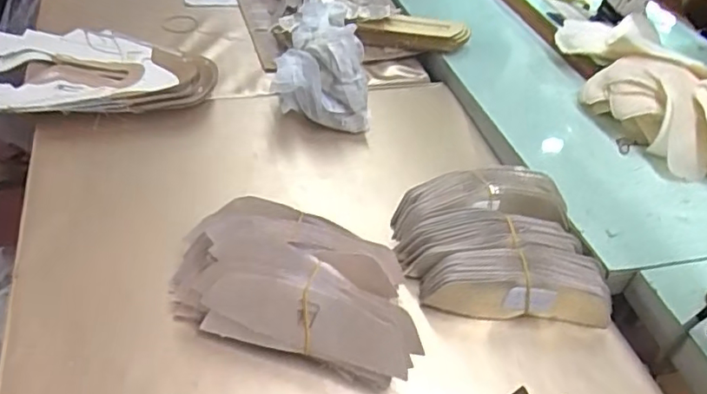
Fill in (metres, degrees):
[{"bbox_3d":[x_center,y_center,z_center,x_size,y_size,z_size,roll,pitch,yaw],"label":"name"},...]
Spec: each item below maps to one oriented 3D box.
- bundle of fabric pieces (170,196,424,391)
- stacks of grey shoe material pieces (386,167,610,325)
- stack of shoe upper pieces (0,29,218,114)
[{"bbox_3d":[-0.046,0.069,0.508,0.216,0.070,0.127,13,41,9],"label":"bundle of fabric pieces"},{"bbox_3d":[0.141,0.037,0.580,0.194,0.050,0.158,6,42,-4],"label":"stacks of grey shoe material pieces"},{"bbox_3d":[-0.332,-0.156,0.752,0.306,0.047,0.203,2,42,-9],"label":"stack of shoe upper pieces"}]

